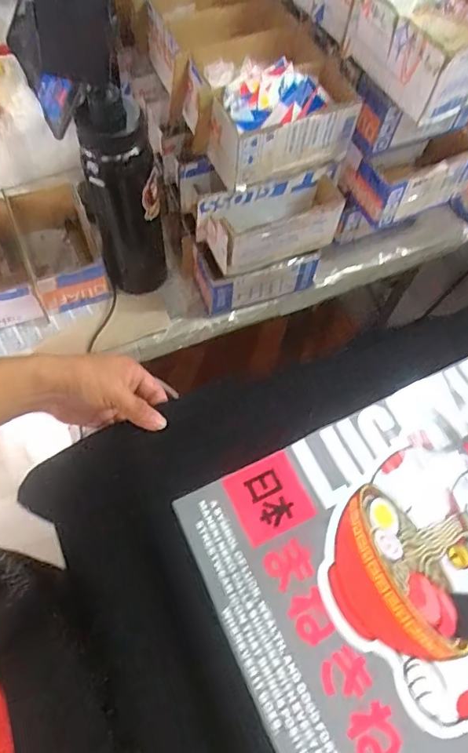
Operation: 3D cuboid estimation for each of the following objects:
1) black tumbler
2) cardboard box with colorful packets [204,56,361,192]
[{"bbox_3d":[-0.131,-0.206,0.597,0.077,0.283,0.083,1,64,-3],"label":"black tumbler"},{"bbox_3d":[0.058,-0.289,0.567,0.172,0.089,0.086,-22,67,-14],"label":"cardboard box with colorful packets"}]

